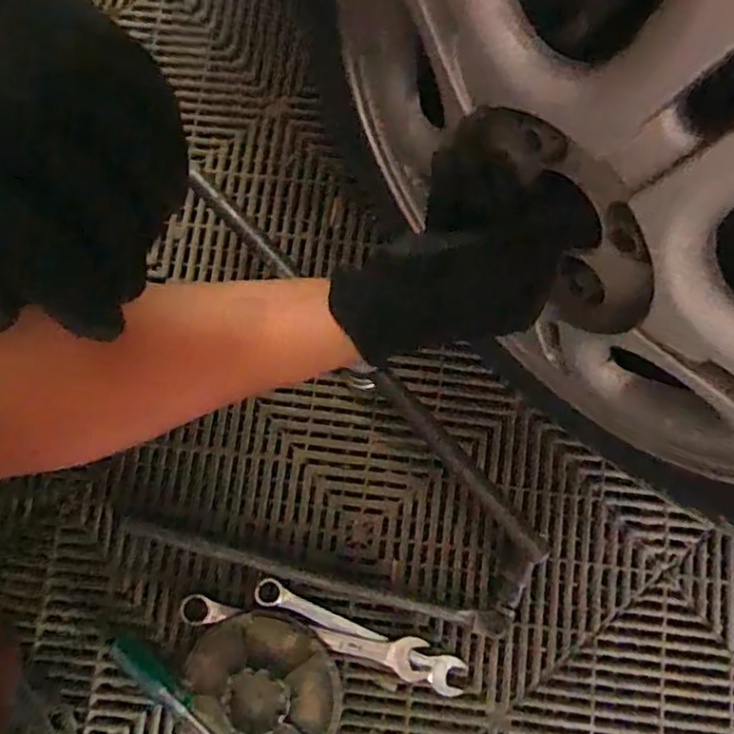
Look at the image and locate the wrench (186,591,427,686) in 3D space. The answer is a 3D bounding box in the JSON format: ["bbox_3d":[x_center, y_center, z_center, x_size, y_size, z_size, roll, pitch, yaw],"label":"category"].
[{"bbox_3d":[-0.057,0.240,0.554,0.227,0.008,0.036,13,76,3],"label":"wrench"}]

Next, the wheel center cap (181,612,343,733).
[{"bbox_3d":[-0.091,0.289,0.538,0.132,0.023,0.135,0,76,-1],"label":"wheel center cap"}]

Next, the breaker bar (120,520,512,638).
[{"bbox_3d":[-0.053,0.189,0.552,0.353,0.025,0.020,13,76,3],"label":"breaker bar"}]

